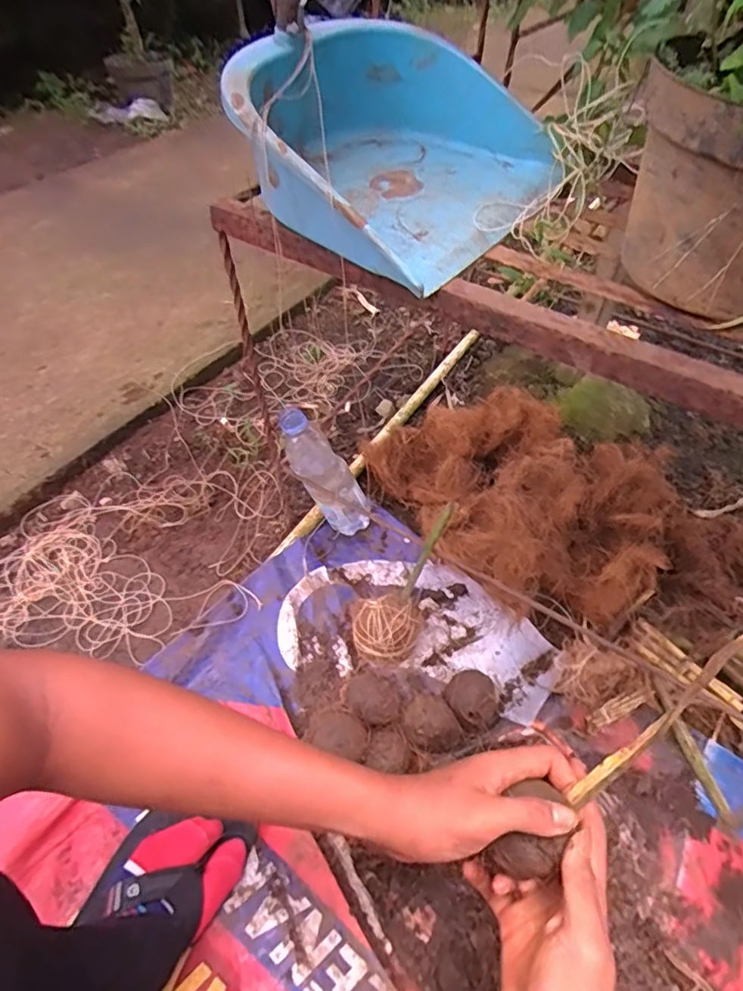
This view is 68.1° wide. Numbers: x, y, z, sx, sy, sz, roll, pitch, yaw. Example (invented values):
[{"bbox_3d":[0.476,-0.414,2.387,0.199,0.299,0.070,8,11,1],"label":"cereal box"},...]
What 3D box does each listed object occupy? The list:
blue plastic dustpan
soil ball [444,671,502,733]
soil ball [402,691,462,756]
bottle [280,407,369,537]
[{"bbox_3d":[0.027,-0.287,0.441,0.224,0.094,0.250,38,60,26],"label":"blue plastic dustpan"},{"bbox_3d":[0.118,0.248,0.660,0.062,0.058,0.067,0,51,0],"label":"soil ball"},{"bbox_3d":[0.065,0.271,0.643,0.059,0.053,0.070,-34,59,-25],"label":"soil ball"},{"bbox_3d":[-0.061,-0.023,0.751,0.054,0.230,0.061,0,51,26],"label":"bottle"}]

